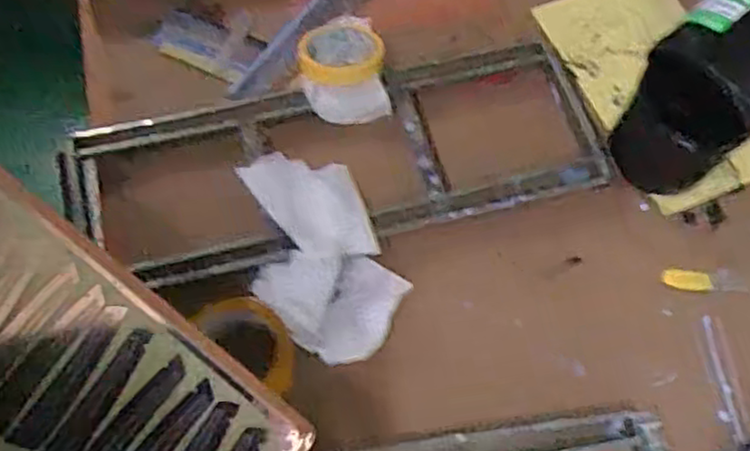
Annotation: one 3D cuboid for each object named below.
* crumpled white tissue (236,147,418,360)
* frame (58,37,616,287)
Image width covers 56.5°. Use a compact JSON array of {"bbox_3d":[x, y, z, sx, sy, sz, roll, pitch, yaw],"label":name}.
[{"bbox_3d":[-0.059,0.026,0.701,0.126,0.037,0.234,-20,67,-13],"label":"crumpled white tissue"},{"bbox_3d":[-0.029,-0.068,0.747,0.570,0.041,0.194,-14,65,-10],"label":"frame"}]

